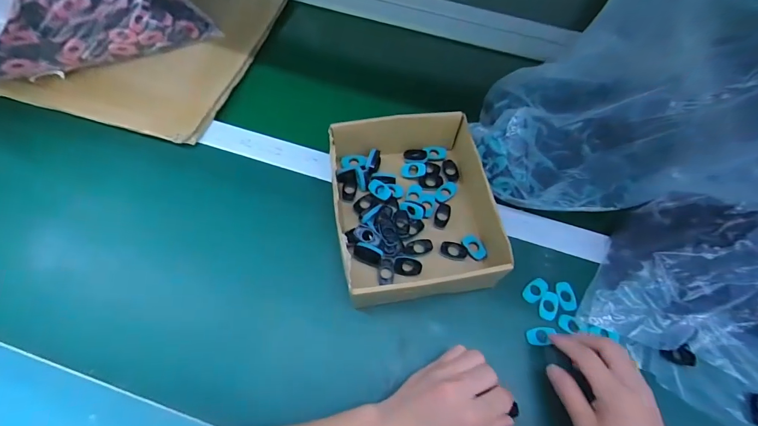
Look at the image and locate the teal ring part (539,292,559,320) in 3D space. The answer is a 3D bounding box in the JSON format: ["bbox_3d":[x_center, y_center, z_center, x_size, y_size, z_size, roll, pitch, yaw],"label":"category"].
[{"bbox_3d":[0.194,0.106,0.418,0.020,0.006,0.031,12,64,4],"label":"teal ring part"}]

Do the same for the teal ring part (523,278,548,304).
[{"bbox_3d":[0.181,0.090,0.426,0.033,0.006,0.019,-41,72,-19],"label":"teal ring part"}]

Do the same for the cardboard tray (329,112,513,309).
[{"bbox_3d":[0.038,-0.009,0.440,0.180,0.071,0.222,-8,64,-6],"label":"cardboard tray"}]

